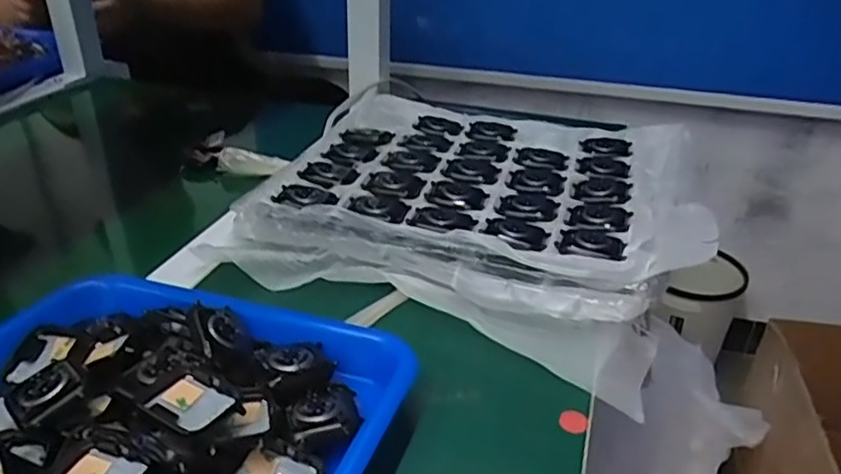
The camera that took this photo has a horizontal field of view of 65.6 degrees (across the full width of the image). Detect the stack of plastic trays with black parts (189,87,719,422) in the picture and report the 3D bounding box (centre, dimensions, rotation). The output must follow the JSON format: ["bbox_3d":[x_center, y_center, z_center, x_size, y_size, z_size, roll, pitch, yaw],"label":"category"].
[{"bbox_3d":[0.041,-0.024,0.524,0.327,0.074,0.253,12,32,18],"label":"stack of plastic trays with black parts"}]

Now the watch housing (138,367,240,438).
[{"bbox_3d":[-0.113,0.079,0.316,0.041,0.008,0.034,22,30,26],"label":"watch housing"}]

